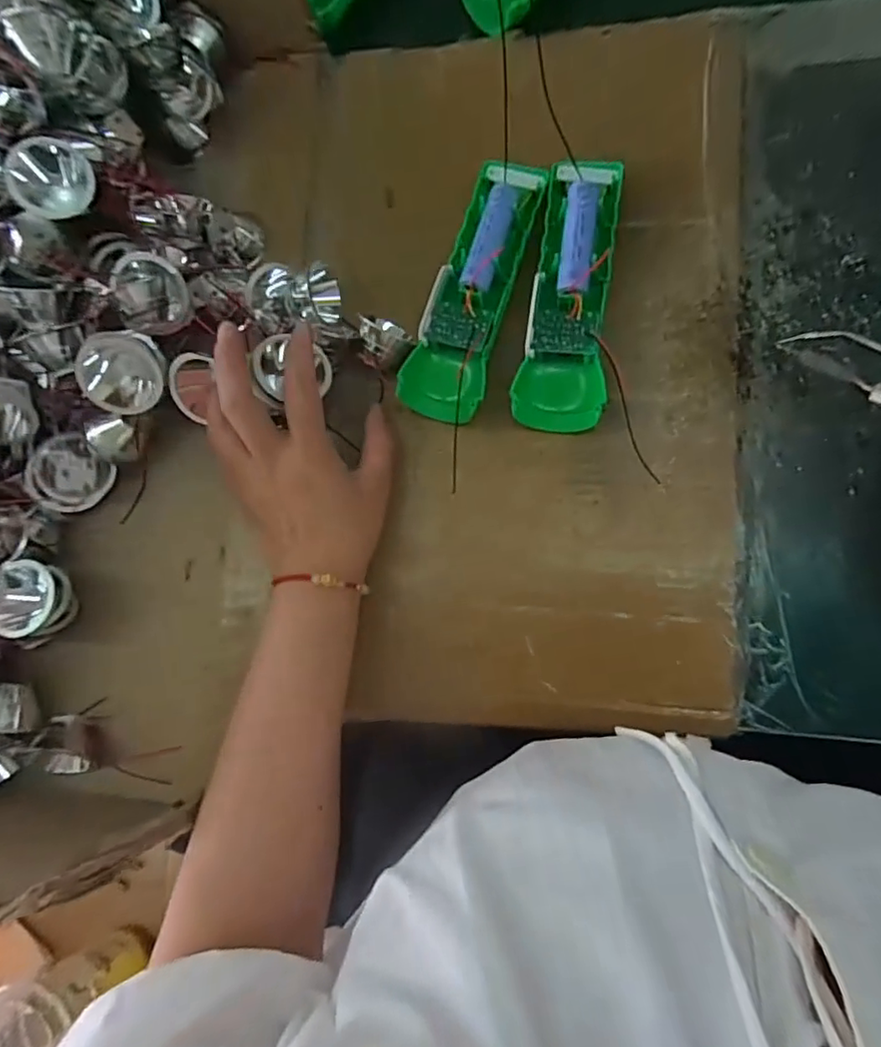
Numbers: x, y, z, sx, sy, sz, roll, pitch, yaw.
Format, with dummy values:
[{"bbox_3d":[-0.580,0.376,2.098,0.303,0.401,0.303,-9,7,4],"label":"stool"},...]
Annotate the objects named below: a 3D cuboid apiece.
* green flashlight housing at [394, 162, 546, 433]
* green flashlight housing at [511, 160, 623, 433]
[{"bbox_3d":[0.020,-0.136,0.339,0.045,0.027,0.153,18,90,9],"label":"green flashlight housing"},{"bbox_3d":[0.074,-0.130,0.327,0.047,0.029,0.154,7,88,9],"label":"green flashlight housing"}]

